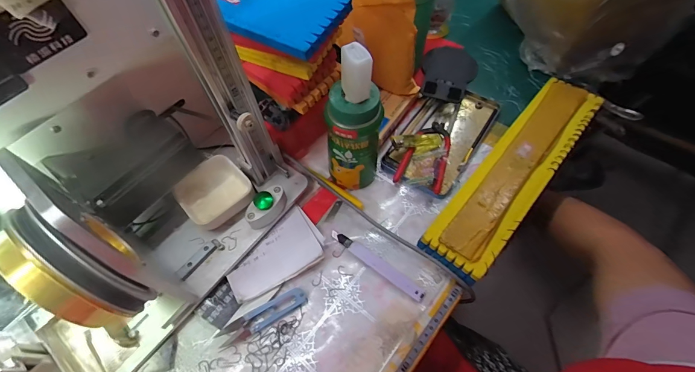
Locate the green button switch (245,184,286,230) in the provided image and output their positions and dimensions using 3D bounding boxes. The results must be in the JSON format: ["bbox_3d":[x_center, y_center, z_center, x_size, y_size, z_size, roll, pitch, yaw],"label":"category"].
[{"bbox_3d":[-0.098,0.025,0.418,0.024,0.037,0.060,26,65,16],"label":"green button switch"}]

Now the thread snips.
[{"bbox_3d":[-0.094,0.145,0.378,0.100,0.015,0.022,-29,63,-13],"label":"thread snips"}]

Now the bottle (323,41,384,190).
[{"bbox_3d":[0.006,-0.063,0.391,0.070,0.193,0.049,1,60,3],"label":"bottle"}]

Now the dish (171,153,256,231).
[{"bbox_3d":[-0.169,0.007,0.430,0.079,0.028,0.078,-40,66,-18],"label":"dish"}]

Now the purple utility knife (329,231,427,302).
[{"bbox_3d":[0.034,0.093,0.408,0.130,0.008,0.015,35,68,20],"label":"purple utility knife"}]

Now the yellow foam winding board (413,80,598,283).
[{"bbox_3d":[0.223,-0.026,0.442,0.080,0.039,0.333,37,68,21],"label":"yellow foam winding board"}]

